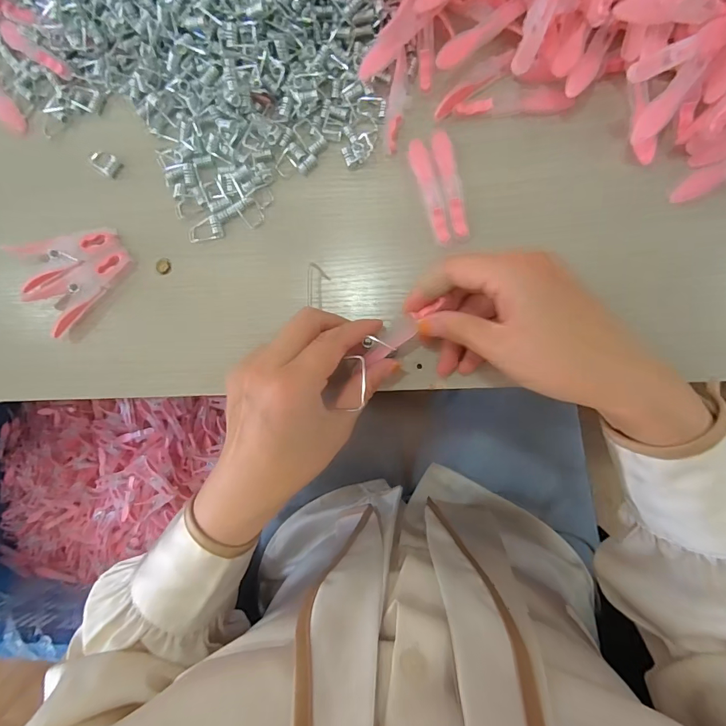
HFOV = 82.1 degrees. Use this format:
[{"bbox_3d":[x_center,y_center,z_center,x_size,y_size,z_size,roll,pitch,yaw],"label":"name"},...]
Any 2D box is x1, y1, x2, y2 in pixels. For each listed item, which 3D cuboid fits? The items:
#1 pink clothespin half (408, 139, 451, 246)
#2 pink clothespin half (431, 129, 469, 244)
[{"bbox_3d":[0.046,-0.117,0.286,0.013,0.004,0.075,-16,87,4],"label":"pink clothespin half"},{"bbox_3d":[0.059,-0.121,0.282,0.013,0.004,0.077,-11,88,5],"label":"pink clothespin half"}]

